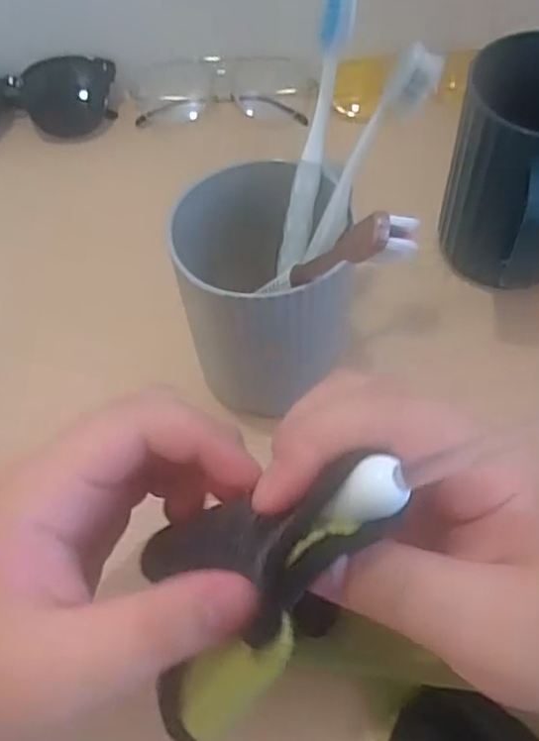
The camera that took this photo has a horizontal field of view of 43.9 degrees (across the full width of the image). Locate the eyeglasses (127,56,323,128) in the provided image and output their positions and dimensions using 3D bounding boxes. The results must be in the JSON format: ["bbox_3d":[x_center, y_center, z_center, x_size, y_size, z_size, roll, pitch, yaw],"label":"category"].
[{"bbox_3d":[-0.033,-0.198,0.477,0.130,0.033,0.039,0,57,3],"label":"eyeglasses"}]

